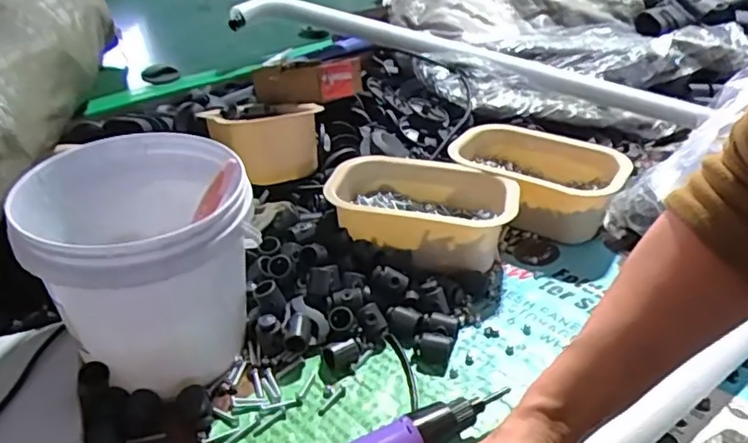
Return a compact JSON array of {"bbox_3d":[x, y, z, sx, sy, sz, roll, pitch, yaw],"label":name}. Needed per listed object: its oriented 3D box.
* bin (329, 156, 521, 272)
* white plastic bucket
[{"bbox_3d":[0.050,-0.014,0.677,0.198,0.063,0.130,6,34,7],"label":"bin"},{"bbox_3d":[-0.190,0.043,0.522,0.165,0.176,0.173,1,34,0],"label":"white plastic bucket"}]

